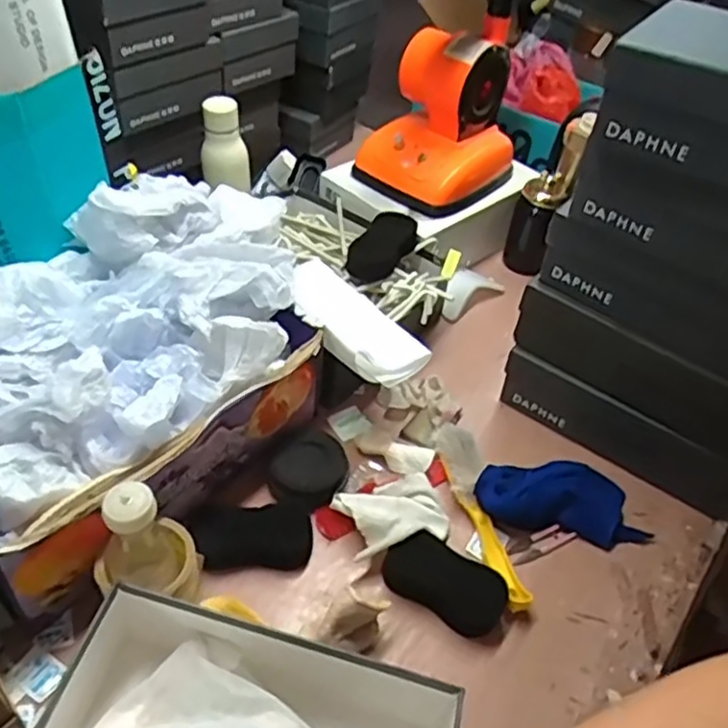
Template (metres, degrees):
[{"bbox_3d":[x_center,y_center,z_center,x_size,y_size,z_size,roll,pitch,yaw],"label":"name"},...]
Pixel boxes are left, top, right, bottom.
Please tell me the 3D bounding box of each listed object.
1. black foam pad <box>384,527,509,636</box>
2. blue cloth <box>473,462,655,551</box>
[{"bbox_3d":[0.082,0.220,0.711,0.122,0.010,0.068,27,73,15],"label":"black foam pad"},{"bbox_3d":[0.228,0.145,0.800,0.197,0.041,0.098,13,45,6],"label":"blue cloth"}]

